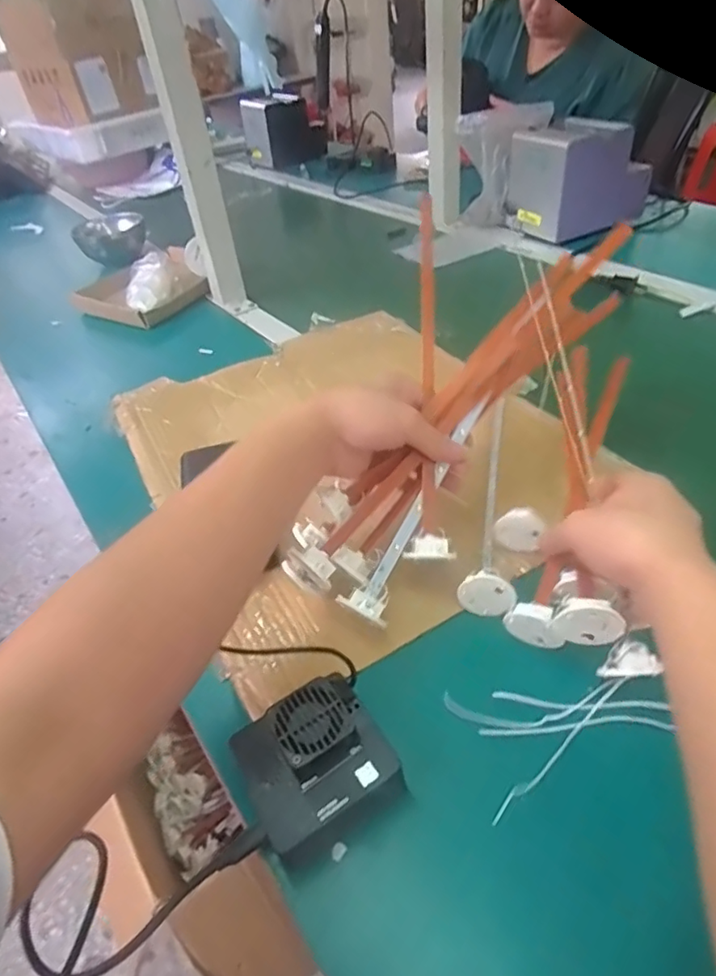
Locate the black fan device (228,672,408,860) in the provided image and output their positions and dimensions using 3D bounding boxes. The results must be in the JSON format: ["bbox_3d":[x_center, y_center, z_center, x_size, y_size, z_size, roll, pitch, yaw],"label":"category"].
[{"bbox_3d":[-0.024,0.153,0.316,0.078,0.040,0.076,-25,44,-20],"label":"black fan device"}]

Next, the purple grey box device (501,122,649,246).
[{"bbox_3d":[0.347,-0.487,0.897,0.192,0.143,0.123,-23,44,-17],"label":"purple grey box device"}]

